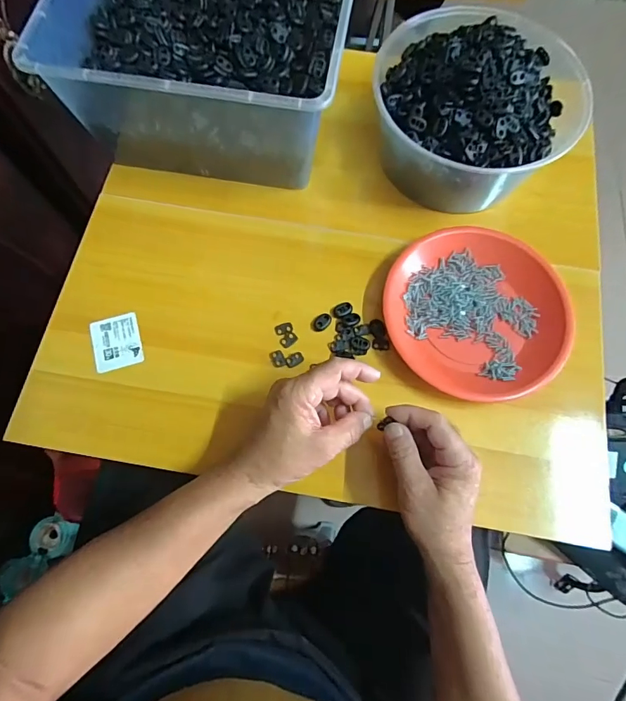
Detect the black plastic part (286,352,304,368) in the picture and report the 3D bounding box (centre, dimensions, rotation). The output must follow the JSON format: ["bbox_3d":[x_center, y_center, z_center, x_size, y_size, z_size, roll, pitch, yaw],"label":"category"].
[{"bbox_3d":[-0.019,0.010,0.444,0.019,0.004,0.013,-27,75,-10],"label":"black plastic part"}]

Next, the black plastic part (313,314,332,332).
[{"bbox_3d":[0.010,-0.031,0.457,0.023,0.005,0.015,-41,78,-13],"label":"black plastic part"}]

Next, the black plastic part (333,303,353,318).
[{"bbox_3d":[0.033,-0.046,0.464,0.022,0.004,0.015,-26,75,-10],"label":"black plastic part"}]

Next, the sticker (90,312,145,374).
[{"bbox_3d":[-0.210,-0.009,0.452,0.048,0.004,0.062,-15,70,-10],"label":"sticker"}]

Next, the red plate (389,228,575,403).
[{"bbox_3d":[0.171,-0.042,0.449,0.187,0.029,0.178,1,72,-2],"label":"red plate"}]

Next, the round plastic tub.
[{"bbox_3d":[0.180,-0.270,0.476,0.221,0.104,0.222,1,72,-2],"label":"round plastic tub"}]

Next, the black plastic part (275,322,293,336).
[{"bbox_3d":[-0.031,-0.023,0.450,0.018,0.004,0.013,-14,73,-6],"label":"black plastic part"}]

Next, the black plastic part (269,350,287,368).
[{"bbox_3d":[-0.037,0.009,0.444,0.014,0.004,0.019,-25,74,-10],"label":"black plastic part"}]

